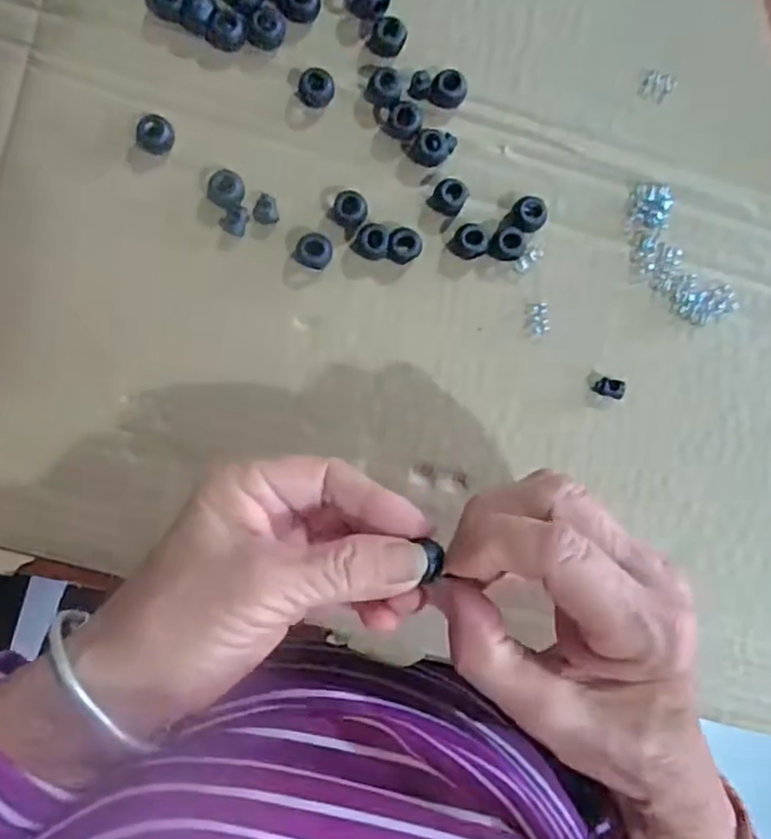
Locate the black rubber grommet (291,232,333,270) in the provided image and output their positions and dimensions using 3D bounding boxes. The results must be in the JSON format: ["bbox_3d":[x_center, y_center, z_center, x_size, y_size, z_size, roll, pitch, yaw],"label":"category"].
[{"bbox_3d":[-0.031,-0.074,0.293,0.015,0.011,0.015,0,93,-3],"label":"black rubber grommet"}]

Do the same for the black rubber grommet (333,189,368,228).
[{"bbox_3d":[-0.015,-0.092,0.294,0.015,0.011,0.015,9,92,-3],"label":"black rubber grommet"}]

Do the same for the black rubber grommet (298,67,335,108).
[{"bbox_3d":[-0.030,-0.144,0.290,0.014,0.013,0.013,13,92,-3],"label":"black rubber grommet"}]

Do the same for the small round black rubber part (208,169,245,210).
[{"bbox_3d":[-0.069,-0.100,0.290,0.015,0.008,0.015,0,93,-3],"label":"small round black rubber part"}]

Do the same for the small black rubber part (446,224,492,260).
[{"bbox_3d":[0.038,-0.079,0.296,0.015,0.012,0.014,0,93,-3],"label":"small black rubber part"}]

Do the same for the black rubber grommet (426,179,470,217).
[{"bbox_3d":[0.028,-0.099,0.296,0.015,0.010,0.014,0,93,-3],"label":"black rubber grommet"}]

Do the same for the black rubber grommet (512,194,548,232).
[{"bbox_3d":[0.064,-0.092,0.299,0.015,0.011,0.015,0,93,-3],"label":"black rubber grommet"}]

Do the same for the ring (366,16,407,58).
[{"bbox_3d":[0.001,-0.168,0.292,0.015,0.010,0.013,25,91,-4],"label":"ring"}]

